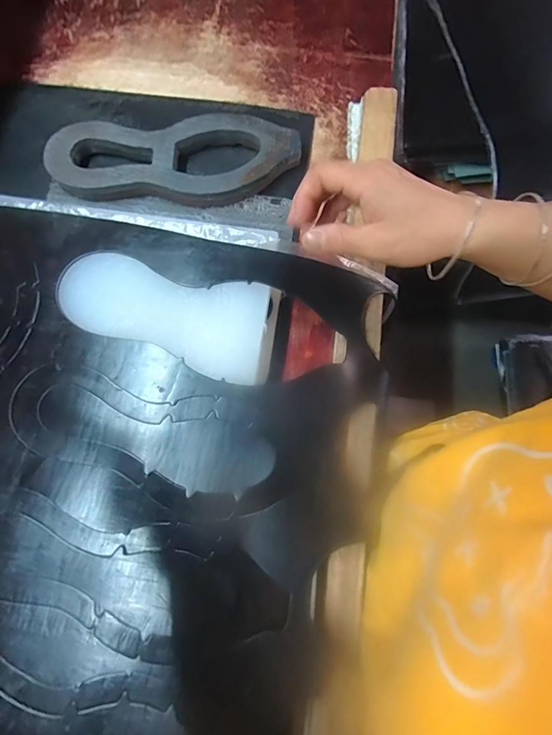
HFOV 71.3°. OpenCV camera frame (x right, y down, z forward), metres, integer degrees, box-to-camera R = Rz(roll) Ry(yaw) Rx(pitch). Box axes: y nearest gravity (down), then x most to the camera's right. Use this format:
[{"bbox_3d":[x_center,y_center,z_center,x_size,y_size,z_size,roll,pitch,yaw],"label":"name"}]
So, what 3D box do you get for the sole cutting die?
[{"bbox_3d":[-0.099,-0.207,0.390,0.239,0.032,0.082,0,76,1],"label":"sole cutting die"}]

